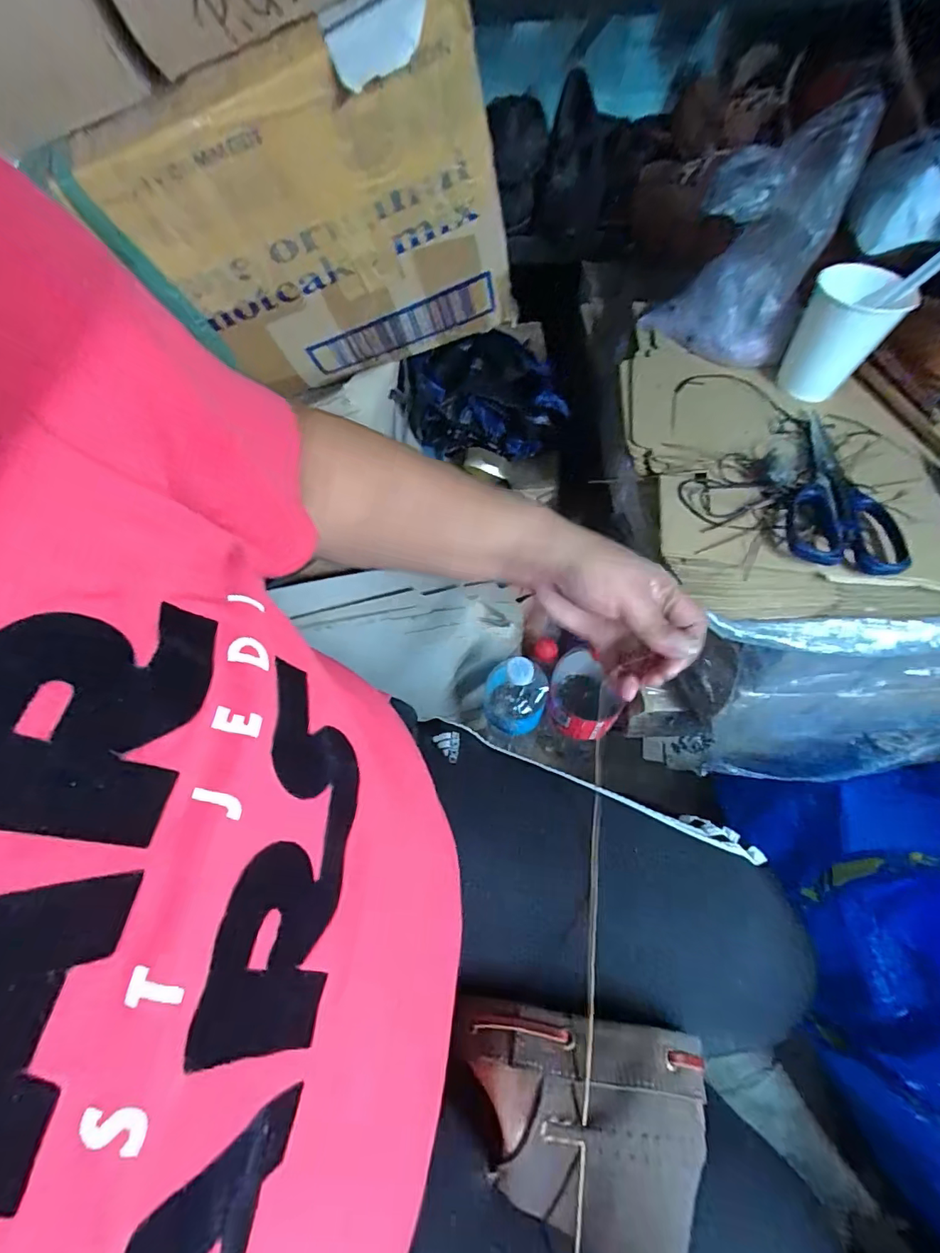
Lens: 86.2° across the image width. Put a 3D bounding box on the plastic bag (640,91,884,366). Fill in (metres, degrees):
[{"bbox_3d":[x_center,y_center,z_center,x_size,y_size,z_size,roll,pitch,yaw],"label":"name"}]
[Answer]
[{"bbox_3d":[0.247,-0.342,0.445,0.133,0.168,0.102,27,64,17],"label":"plastic bag"}]

